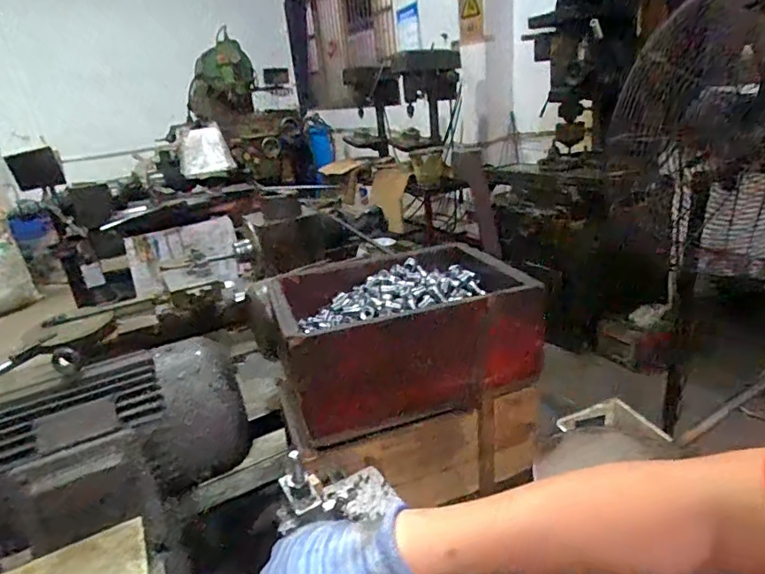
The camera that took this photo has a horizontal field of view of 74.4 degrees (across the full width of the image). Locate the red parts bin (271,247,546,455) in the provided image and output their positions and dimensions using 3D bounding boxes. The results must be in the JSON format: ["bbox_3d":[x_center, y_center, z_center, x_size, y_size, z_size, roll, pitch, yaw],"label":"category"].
[{"bbox_3d":[0.027,0.068,0.765,0.347,0.146,0.235,-12,22,-16],"label":"red parts bin"}]

